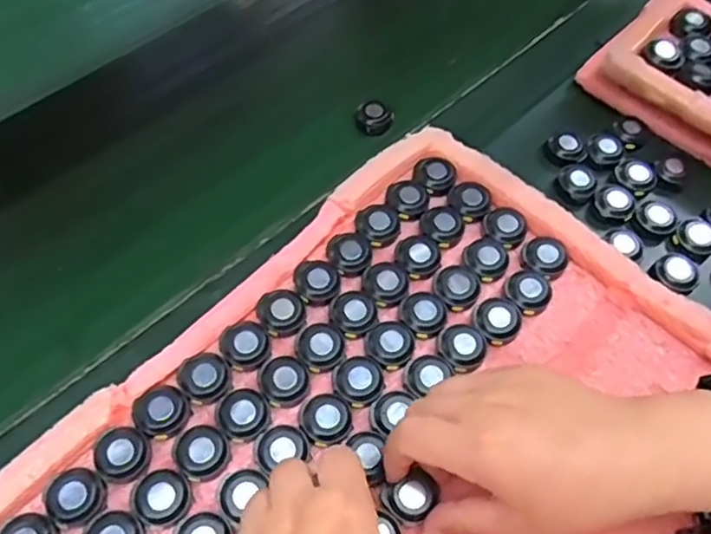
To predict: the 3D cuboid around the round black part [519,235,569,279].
[{"bbox_3d":[0.128,-0.008,0.428,0.030,0.011,0.030,1,58,-1],"label":"round black part"}]

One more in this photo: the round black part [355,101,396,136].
[{"bbox_3d":[0.015,-0.121,0.518,0.031,0.015,0.023,2,58,0],"label":"round black part"}]

